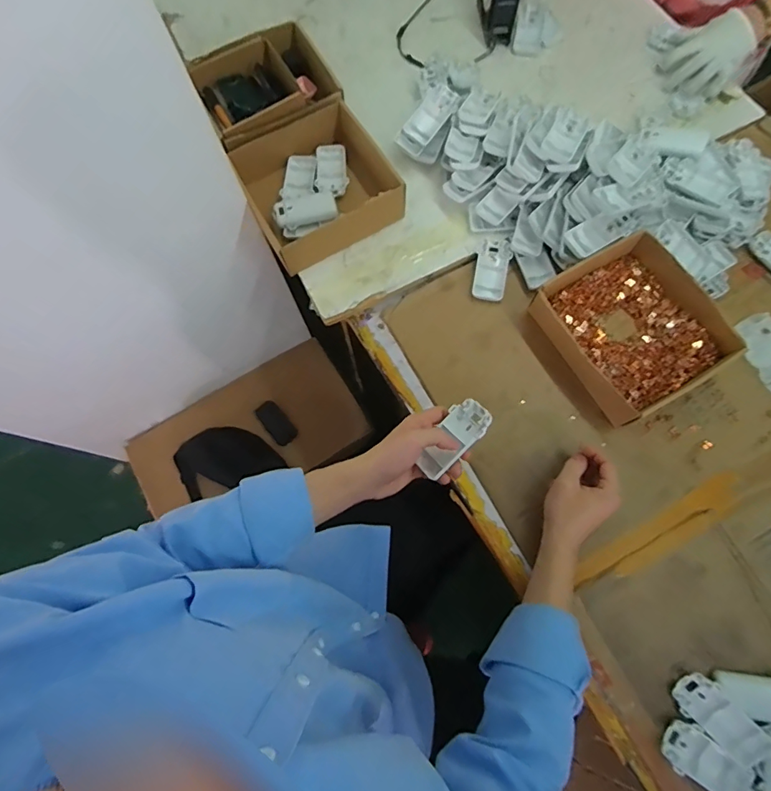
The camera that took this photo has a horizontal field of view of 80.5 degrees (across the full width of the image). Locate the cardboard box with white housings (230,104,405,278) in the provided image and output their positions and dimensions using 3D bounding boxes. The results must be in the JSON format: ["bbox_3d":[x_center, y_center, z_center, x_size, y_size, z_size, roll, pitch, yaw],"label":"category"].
[{"bbox_3d":[-0.104,-0.317,0.694,0.205,0.069,0.199,-29,76,-6],"label":"cardboard box with white housings"}]

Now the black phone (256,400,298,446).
[{"bbox_3d":[-0.254,0.065,1.062,0.055,0.006,0.106,-41,96,-10],"label":"black phone"}]

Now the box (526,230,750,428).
[{"bbox_3d":[0.335,-0.094,0.627,0.198,0.058,0.216,-29,76,-6],"label":"box"}]

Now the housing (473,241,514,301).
[{"bbox_3d":[0.159,-0.188,0.682,0.049,0.014,0.092,14,76,5],"label":"housing"}]

